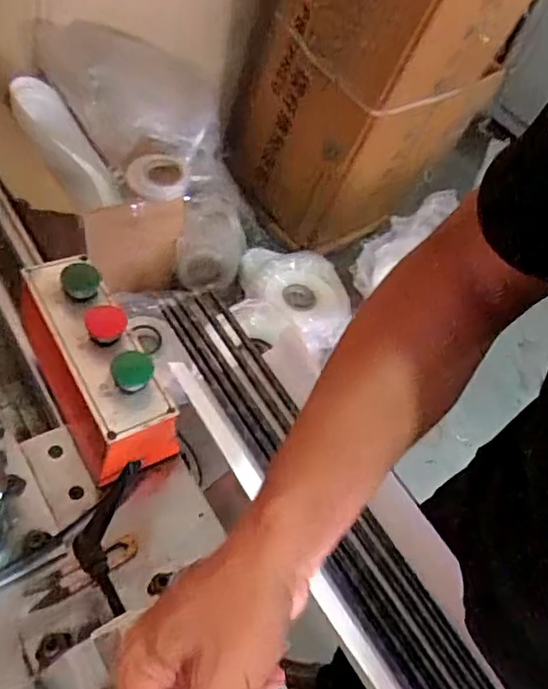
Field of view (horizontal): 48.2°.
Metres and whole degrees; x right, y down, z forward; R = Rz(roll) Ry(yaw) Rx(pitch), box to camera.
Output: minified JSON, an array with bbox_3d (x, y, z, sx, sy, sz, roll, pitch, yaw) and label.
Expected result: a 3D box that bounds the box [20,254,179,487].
[{"bbox_3d":[-0.182,0.022,0.619,0.086,0.120,0.212,-25,54,-23],"label":"box"}]

